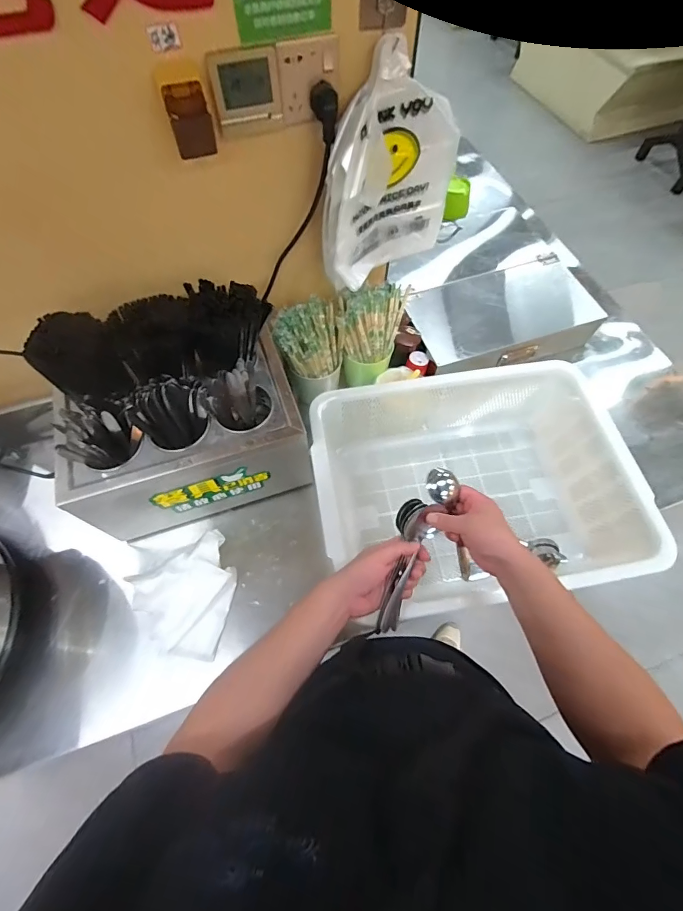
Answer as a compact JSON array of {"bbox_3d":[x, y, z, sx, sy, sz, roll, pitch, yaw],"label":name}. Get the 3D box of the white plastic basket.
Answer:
[{"bbox_3d":[0.241,0.038,0.807,0.551,0.176,0.430,-3,63,-2],"label":"white plastic basket"}]

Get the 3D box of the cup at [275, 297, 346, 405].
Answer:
[{"bbox_3d":[-0.058,-0.206,0.880,0.137,0.224,0.119,-8,63,-4],"label":"cup"}]

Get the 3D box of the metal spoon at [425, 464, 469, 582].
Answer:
[{"bbox_3d":[0.169,0.107,0.616,0.048,0.030,0.182,-18,99,-9],"label":"metal spoon"}]

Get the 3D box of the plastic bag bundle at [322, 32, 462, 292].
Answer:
[{"bbox_3d":[0.082,-0.460,0.678,0.241,0.309,0.059,-35,68,-17],"label":"plastic bag bundle"}]

